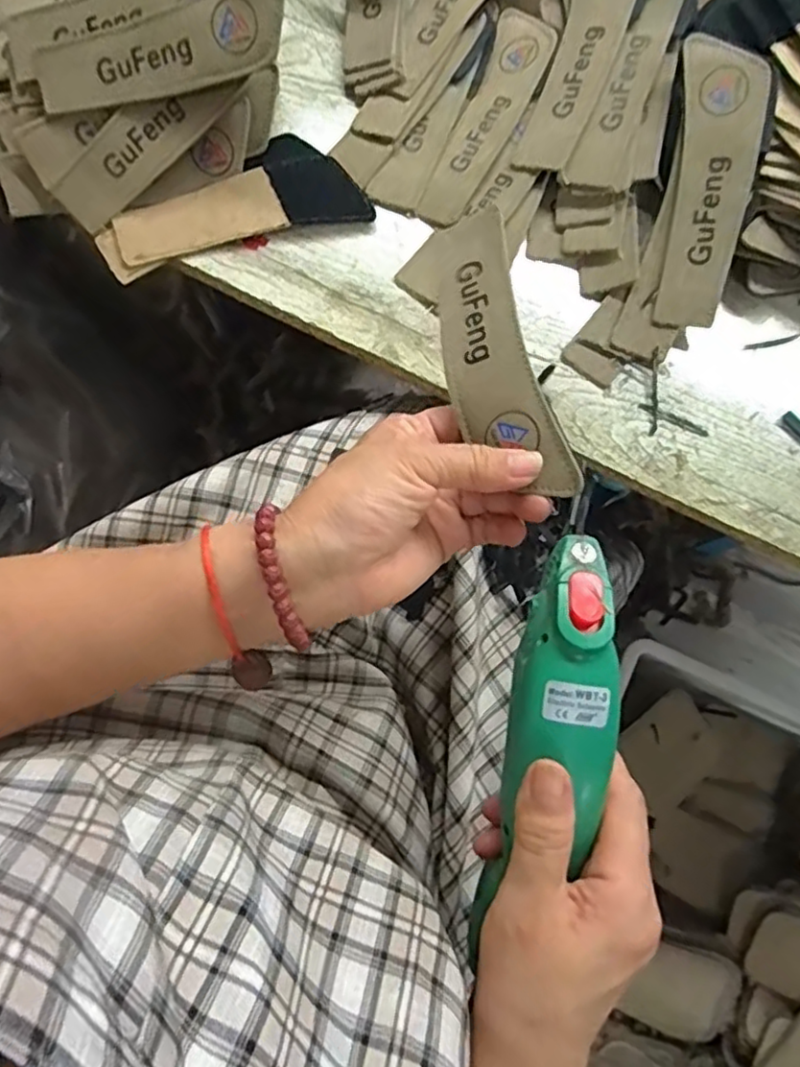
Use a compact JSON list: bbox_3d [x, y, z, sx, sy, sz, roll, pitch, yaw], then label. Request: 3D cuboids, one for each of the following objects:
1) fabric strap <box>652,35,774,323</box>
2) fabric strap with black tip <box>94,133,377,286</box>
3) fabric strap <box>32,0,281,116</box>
[{"bbox_3d":[0.181,-0.200,0.375,0.045,0.004,0.154,6,100,15],"label":"fabric strap"},{"bbox_3d":[-0.106,-0.207,0.404,0.162,0.013,0.063,-16,80,-4],"label":"fabric strap with black tip"},{"bbox_3d":[-0.132,-0.267,0.360,0.154,0.010,0.043,-9,106,15],"label":"fabric strap"}]

